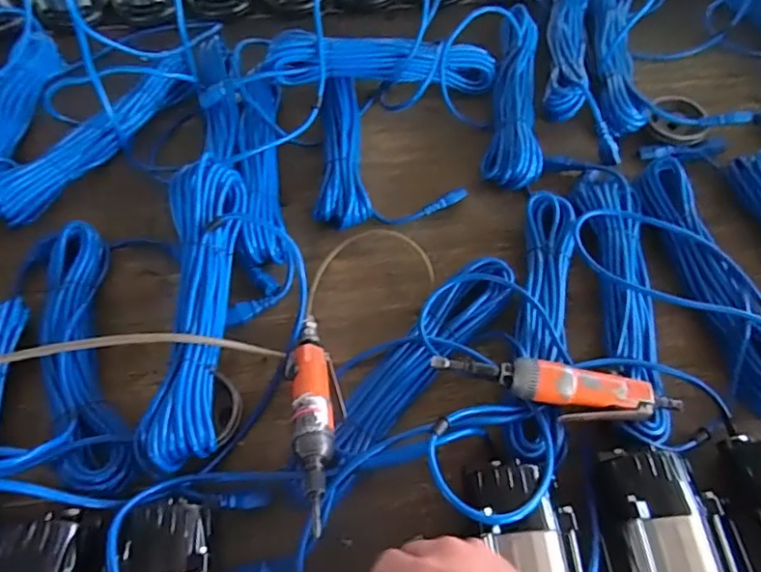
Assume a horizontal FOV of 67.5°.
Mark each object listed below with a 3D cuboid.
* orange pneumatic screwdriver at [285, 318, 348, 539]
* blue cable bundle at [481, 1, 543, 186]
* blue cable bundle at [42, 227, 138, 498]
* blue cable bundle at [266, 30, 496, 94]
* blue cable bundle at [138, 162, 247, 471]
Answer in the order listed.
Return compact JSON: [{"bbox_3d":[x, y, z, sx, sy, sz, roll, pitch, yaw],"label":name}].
[{"bbox_3d":[-0.065,0.122,0.571,0.052,0.035,0.248,-7,38,-3],"label":"orange pneumatic screwdriver"},{"bbox_3d":[0.201,-0.279,0.842,0.076,0.054,0.327,8,59,5],"label":"blue cable bundle"},{"bbox_3d":[-0.333,0.076,0.642,0.083,0.053,0.332,-20,61,-11],"label":"blue cable bundle"},{"bbox_3d":[0.003,-0.336,0.845,0.341,0.054,0.077,-2,59,-1],"label":"blue cable bundle"},{"bbox_3d":[-0.202,0.017,0.620,0.077,0.068,0.350,-2,59,-1],"label":"blue cable bundle"}]

